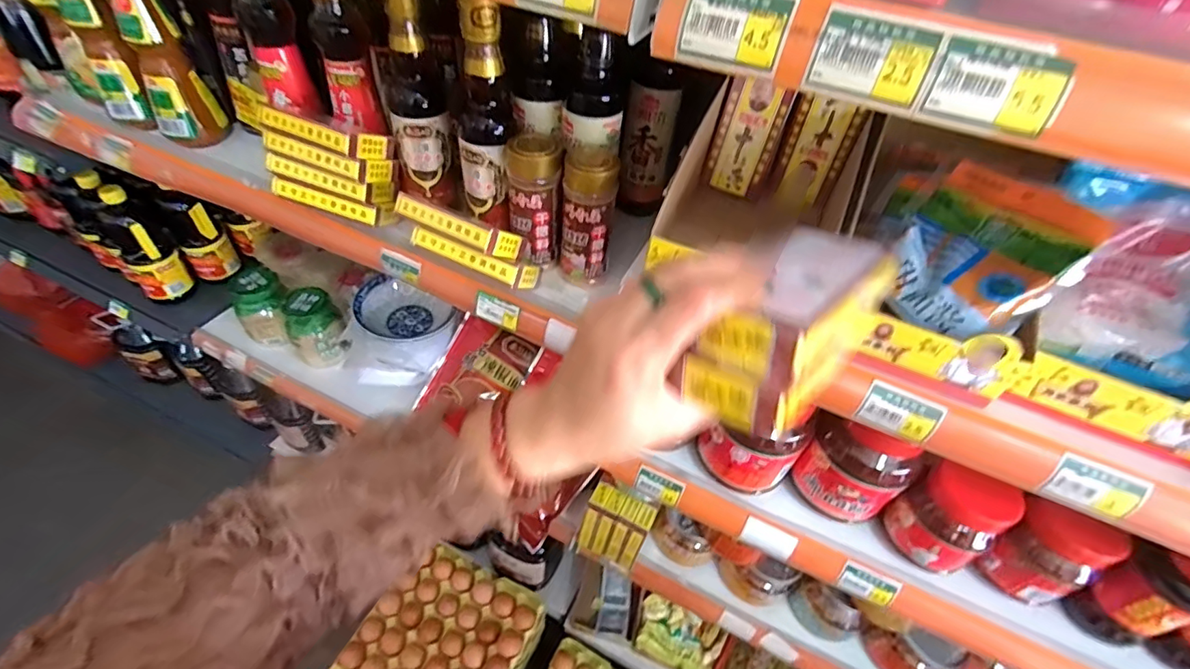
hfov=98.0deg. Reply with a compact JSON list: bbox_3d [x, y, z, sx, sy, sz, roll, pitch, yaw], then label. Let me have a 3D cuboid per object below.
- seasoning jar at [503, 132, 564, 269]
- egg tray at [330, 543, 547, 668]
[{"bbox_3d":[-0.060,-0.128,0.505,0.049,0.115,0.045,-1,48,-6],"label":"seasoning jar"},{"bbox_3d":[-0.286,0.591,0.990,0.294,0.068,0.289,22,49,14],"label":"egg tray"}]

